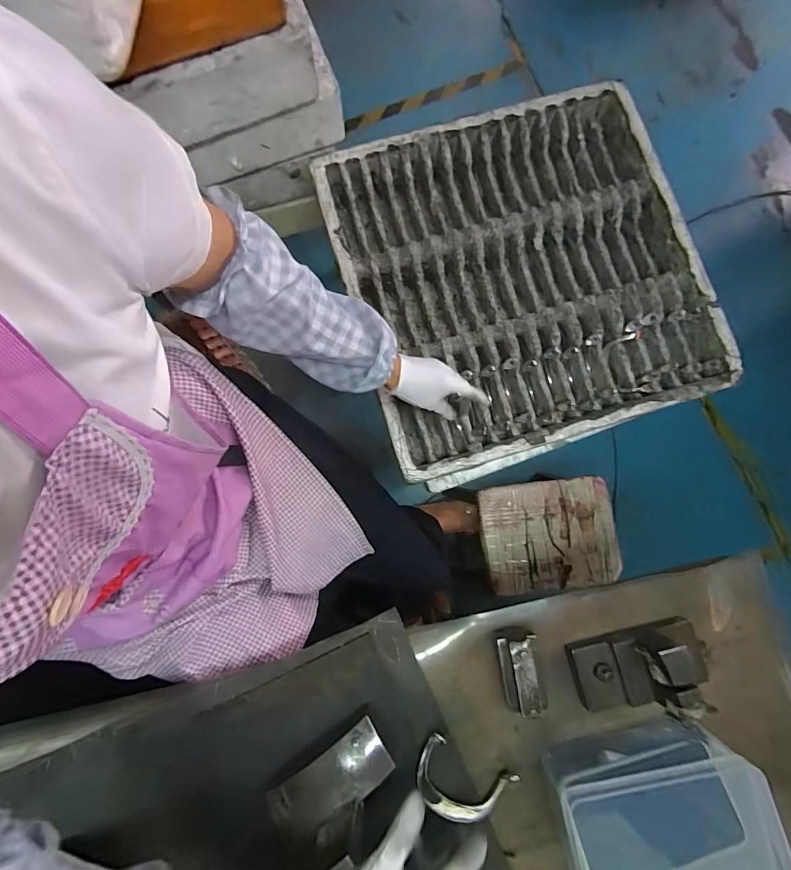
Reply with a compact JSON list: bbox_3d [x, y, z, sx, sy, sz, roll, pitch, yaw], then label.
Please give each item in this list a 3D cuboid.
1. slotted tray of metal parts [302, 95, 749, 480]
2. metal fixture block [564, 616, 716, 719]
[{"bbox_3d":[0.200,-0.255,0.680,0.544,0.097,0.546,-17,80,-4],"label":"slotted tray of metal parts"},{"bbox_3d":[0.255,0.233,0.404,0.137,0.071,0.068,-15,81,-3],"label":"metal fixture block"}]

